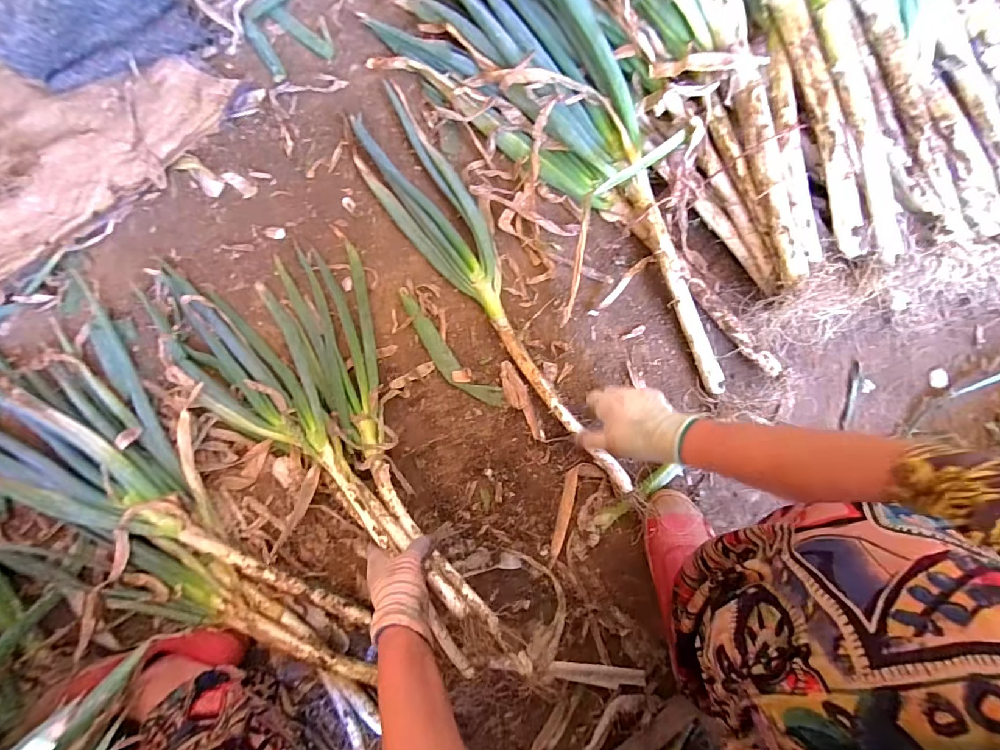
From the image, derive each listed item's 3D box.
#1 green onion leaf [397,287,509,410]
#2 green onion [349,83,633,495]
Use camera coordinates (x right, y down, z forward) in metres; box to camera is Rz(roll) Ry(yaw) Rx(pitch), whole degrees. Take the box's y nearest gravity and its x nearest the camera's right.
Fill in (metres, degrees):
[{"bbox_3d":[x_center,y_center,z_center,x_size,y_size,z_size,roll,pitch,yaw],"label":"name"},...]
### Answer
[{"bbox_3d":[-0.082,-0.032,0.657,0.048,0.007,0.228,-44,83,-4],"label":"green onion leaf"},{"bbox_3d":[-0.024,-0.132,0.661,0.120,0.027,0.690,-32,82,-3],"label":"green onion"}]

